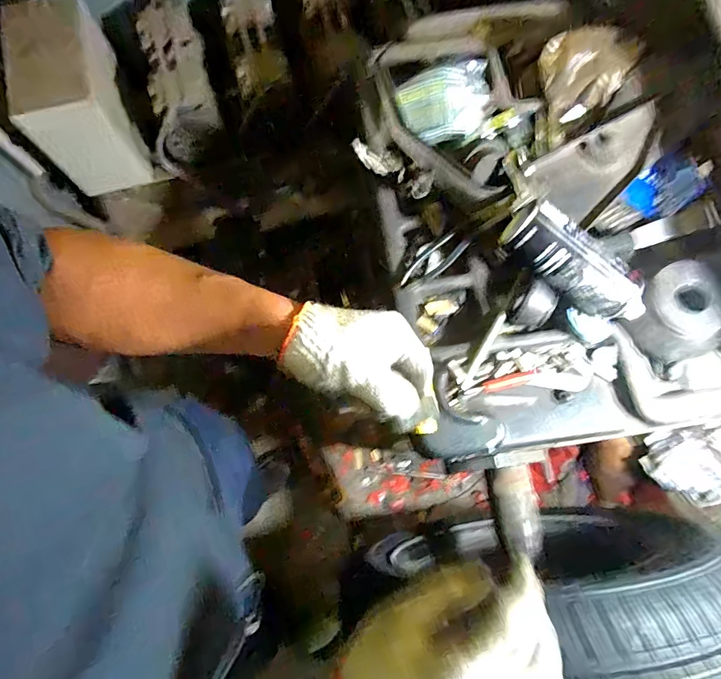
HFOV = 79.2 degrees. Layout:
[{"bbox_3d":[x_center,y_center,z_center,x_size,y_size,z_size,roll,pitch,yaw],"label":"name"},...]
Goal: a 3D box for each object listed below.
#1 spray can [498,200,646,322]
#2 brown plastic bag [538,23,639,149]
[{"bbox_3d":[0.255,-0.085,0.519,0.189,0.053,0.064,37,79,-6],"label":"spray can"},{"bbox_3d":[0.322,-0.371,0.630,0.122,0.089,0.104,-22,78,-6],"label":"brown plastic bag"}]

